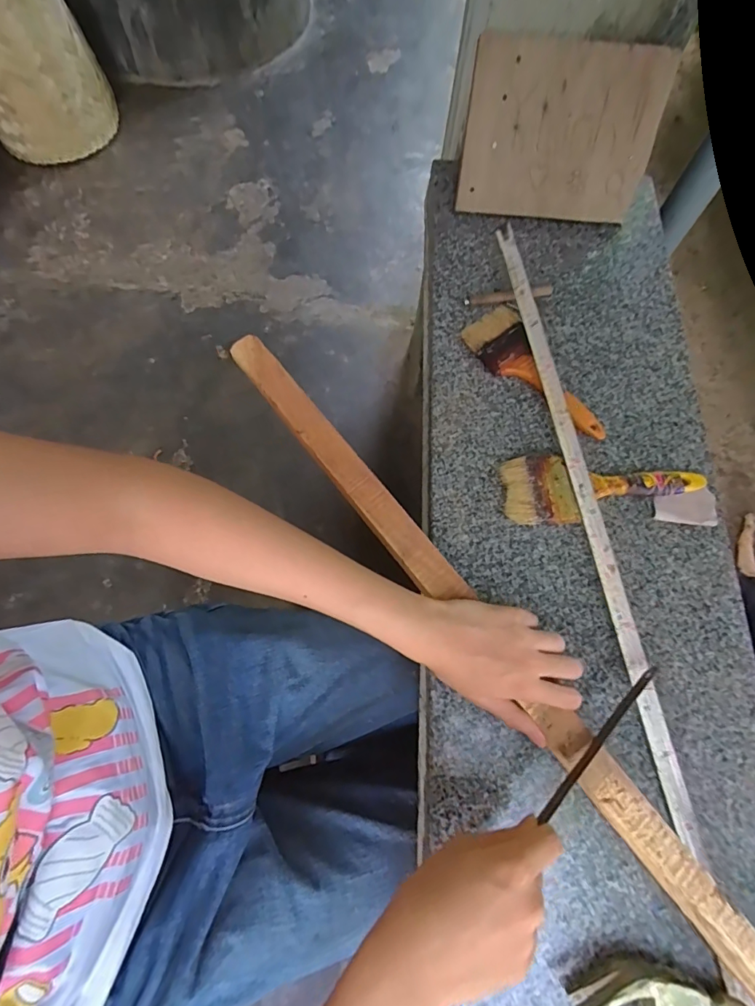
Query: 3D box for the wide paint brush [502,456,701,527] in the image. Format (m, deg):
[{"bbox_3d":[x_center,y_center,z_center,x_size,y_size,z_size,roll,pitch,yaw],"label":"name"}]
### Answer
[{"bbox_3d":[0.227,-0.019,0.465,0.205,0.018,0.071,-6,72,-4],"label":"wide paint brush"}]

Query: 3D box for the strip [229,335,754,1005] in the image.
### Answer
[{"bbox_3d":[0.091,0.118,0.395,0.039,0.018,0.746,-37,76,-13],"label":"strip"}]

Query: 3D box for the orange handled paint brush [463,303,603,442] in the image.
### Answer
[{"bbox_3d":[0.167,-0.139,0.507,0.074,0.014,0.186,-26,74,-10],"label":"orange handled paint brush"}]

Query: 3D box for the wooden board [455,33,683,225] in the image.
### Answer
[{"bbox_3d":[0.213,-0.432,0.543,0.214,0.164,0.019,5,34,0],"label":"wooden board"}]

